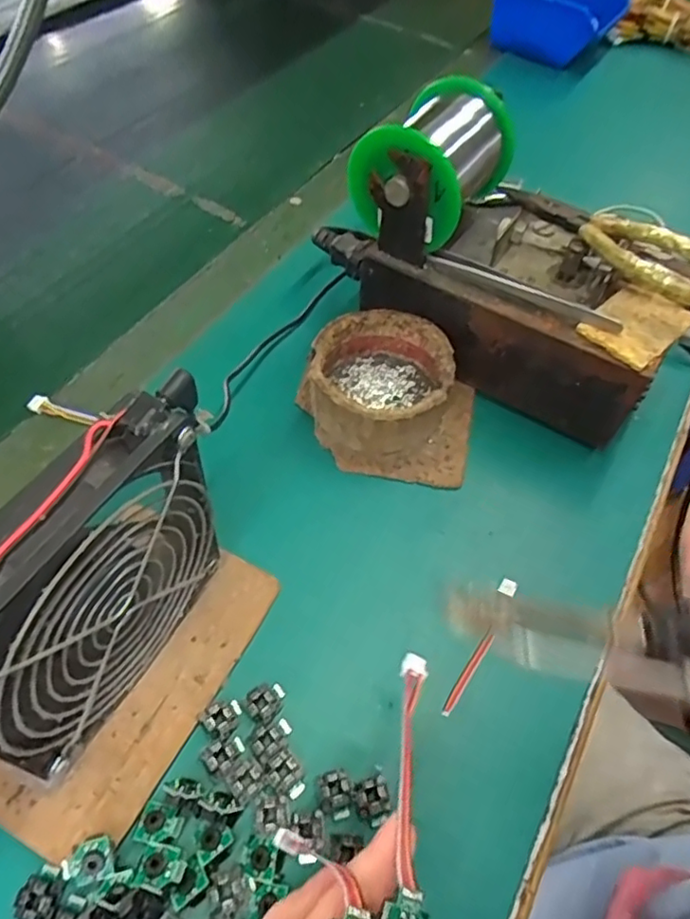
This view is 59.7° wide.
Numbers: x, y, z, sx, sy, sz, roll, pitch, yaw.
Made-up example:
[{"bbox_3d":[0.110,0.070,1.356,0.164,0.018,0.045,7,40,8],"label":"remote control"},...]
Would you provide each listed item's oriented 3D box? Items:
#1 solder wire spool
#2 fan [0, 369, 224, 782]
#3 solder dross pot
[{"bbox_3d":[0.053,-0.172,0.350,0.069,0.067,0.087,29,58,14],"label":"solder wire spool"},{"bbox_3d":[-0.092,0.050,0.236,0.029,0.131,0.126,24,58,13],"label":"fan"},{"bbox_3d":[0.021,-0.047,0.365,0.081,0.040,0.084,1,55,-2],"label":"solder dross pot"}]

